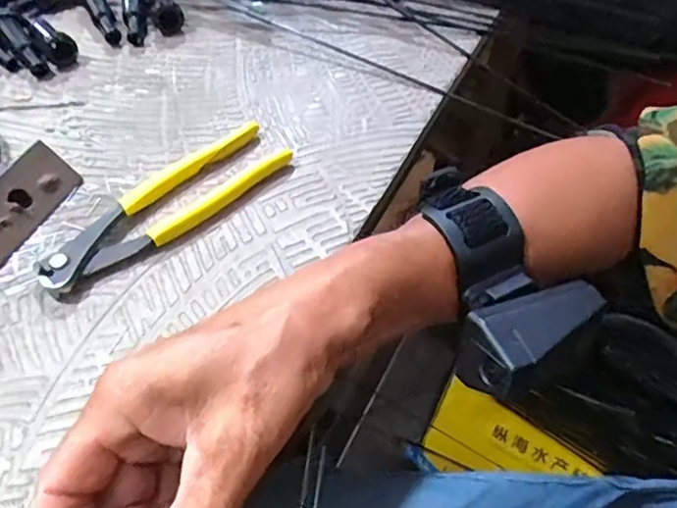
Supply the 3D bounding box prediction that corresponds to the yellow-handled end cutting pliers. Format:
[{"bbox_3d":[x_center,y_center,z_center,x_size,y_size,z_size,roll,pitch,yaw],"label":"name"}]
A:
[{"bbox_3d":[-0.109,-0.035,0.358,0.164,0.014,0.054,-35,64,-22],"label":"yellow-handled end cutting pliers"}]

